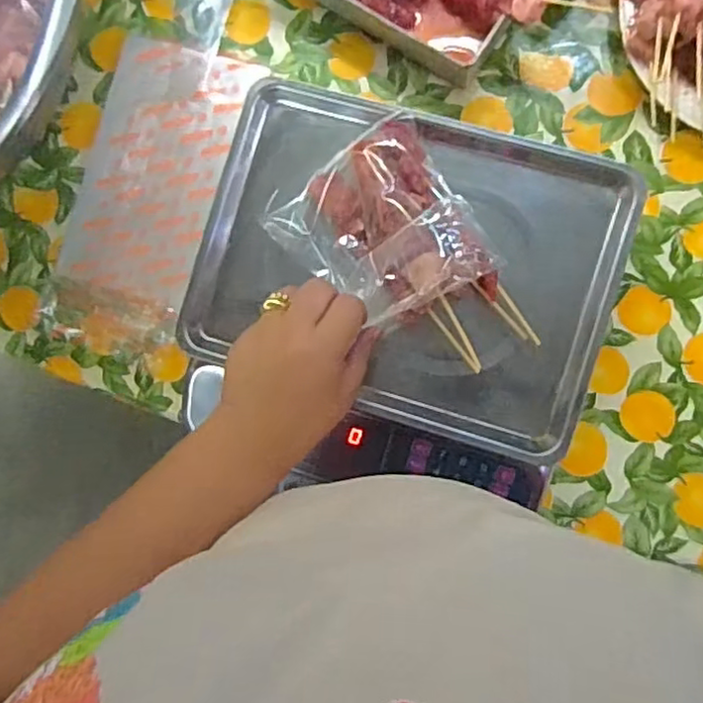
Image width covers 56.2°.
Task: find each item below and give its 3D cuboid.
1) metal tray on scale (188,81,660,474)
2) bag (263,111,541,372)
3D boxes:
[{"bbox_3d":[0.040,-0.068,0.519,0.322,0.026,0.236,17,90,8],"label":"metal tray on scale"},{"bbox_3d":[0.034,-0.069,0.499,0.132,0.036,0.191,-32,84,6],"label":"bag"}]

